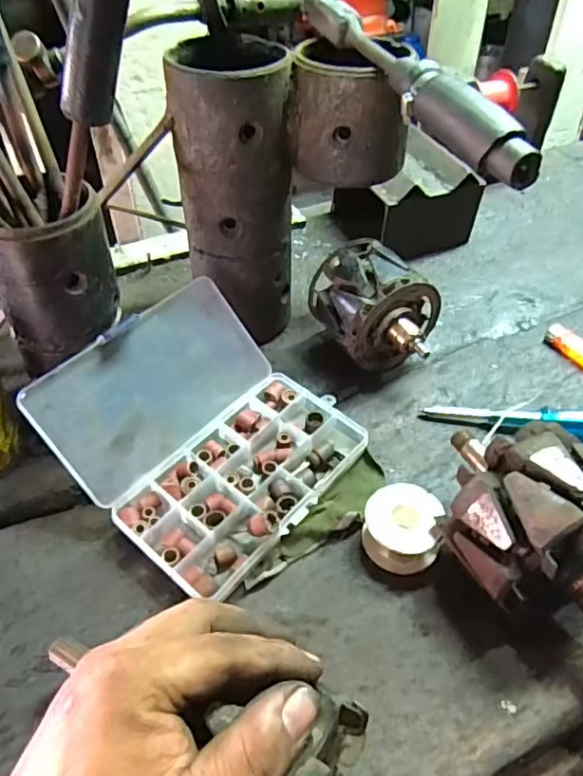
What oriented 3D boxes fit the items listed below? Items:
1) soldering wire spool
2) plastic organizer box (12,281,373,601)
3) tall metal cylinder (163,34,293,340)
[{"bbox_3d":[0.076,0.096,0.398,0.050,0.031,0.049,7,46,7],"label":"soldering wire spool"},{"bbox_3d":[-0.060,0.025,0.414,0.170,0.081,0.172,31,54,27],"label":"plastic organizer box"},{"bbox_3d":[-0.045,-0.150,0.474,0.090,0.216,0.091,-4,46,-4],"label":"tall metal cylinder"}]

